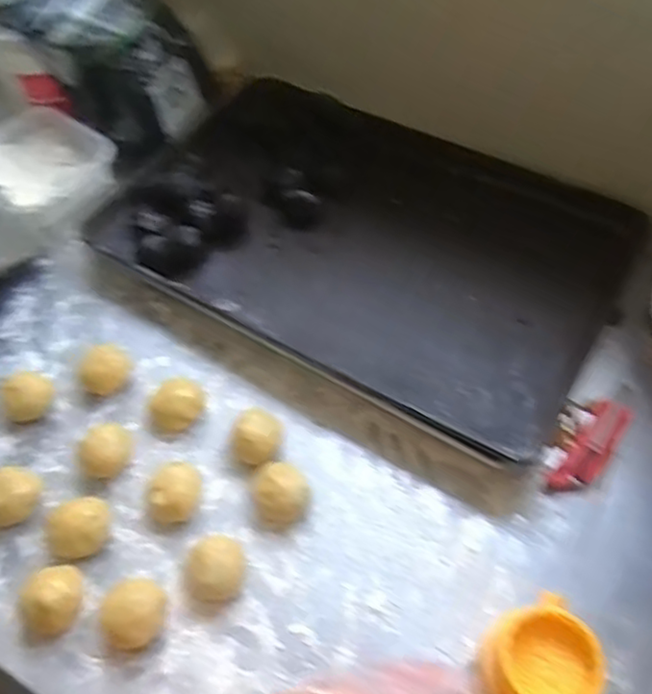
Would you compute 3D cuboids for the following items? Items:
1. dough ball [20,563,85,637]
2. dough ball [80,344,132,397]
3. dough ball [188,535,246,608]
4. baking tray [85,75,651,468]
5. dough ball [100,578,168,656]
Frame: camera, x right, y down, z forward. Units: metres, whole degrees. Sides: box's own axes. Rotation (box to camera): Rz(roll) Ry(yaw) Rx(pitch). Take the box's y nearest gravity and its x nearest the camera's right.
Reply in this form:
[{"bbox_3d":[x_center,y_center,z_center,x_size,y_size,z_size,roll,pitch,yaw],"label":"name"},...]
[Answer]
[{"bbox_3d":[-0.251,0.232,0.636,0.058,0.042,0.060,34,64,21],"label":"dough ball"},{"bbox_3d":[-0.243,0.025,0.761,0.042,0.032,0.053,27,62,17],"label":"dough ball"},{"bbox_3d":[-0.103,0.207,0.643,0.051,0.050,0.053,-1,58,1],"label":"dough ball"},{"bbox_3d":[0.056,-0.143,0.855,0.584,0.063,0.394,28,61,14],"label":"baking tray"},{"bbox_3d":[-0.173,0.242,0.624,0.052,0.047,0.060,9,58,7],"label":"dough ball"}]

